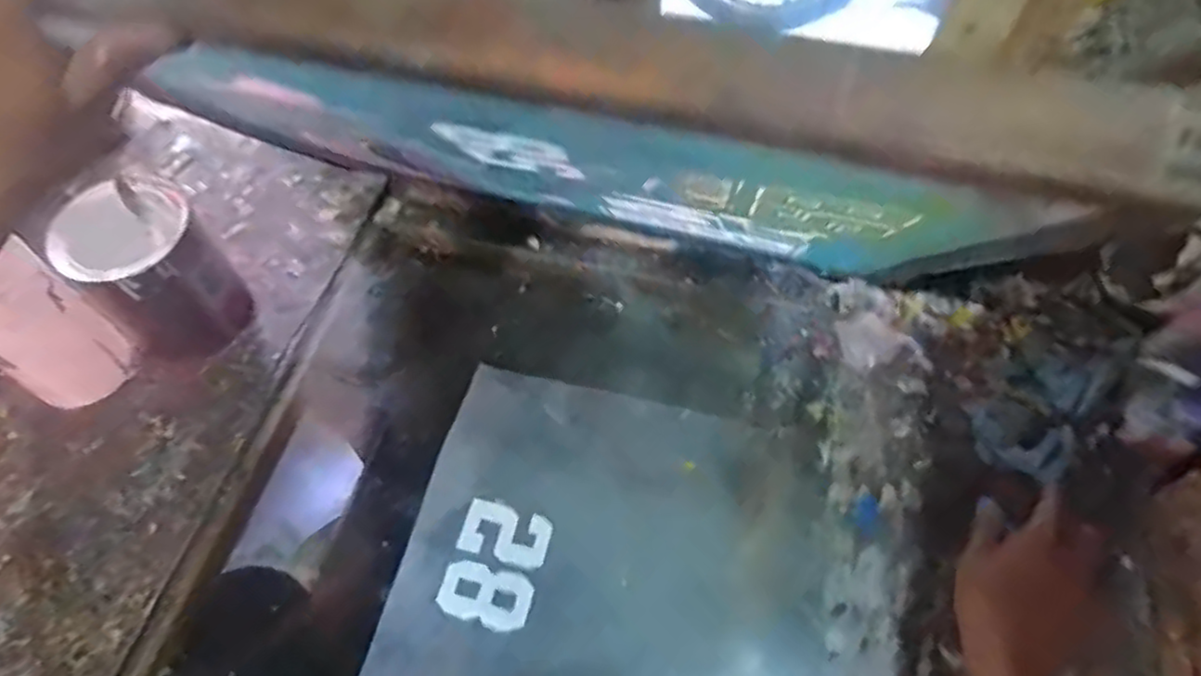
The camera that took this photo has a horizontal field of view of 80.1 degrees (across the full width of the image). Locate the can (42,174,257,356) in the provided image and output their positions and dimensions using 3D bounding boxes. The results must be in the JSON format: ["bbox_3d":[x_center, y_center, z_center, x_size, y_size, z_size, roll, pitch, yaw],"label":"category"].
[{"bbox_3d":[-0.411,-0.063,0.657,0.106,0.151,0.109,29,62,18],"label":"can"}]

